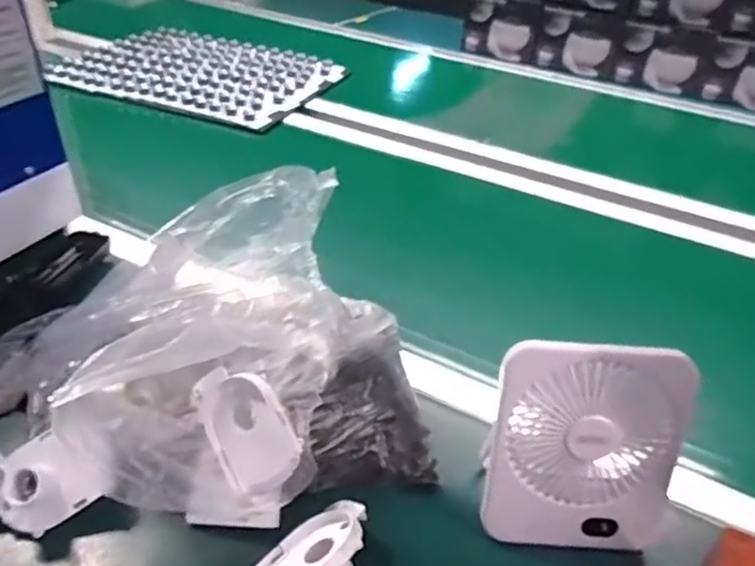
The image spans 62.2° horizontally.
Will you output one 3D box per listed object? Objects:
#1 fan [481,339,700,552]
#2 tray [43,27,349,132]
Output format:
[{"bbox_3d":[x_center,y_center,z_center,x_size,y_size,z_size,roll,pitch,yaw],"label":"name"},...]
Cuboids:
[{"bbox_3d":[0.150,0.114,0.467,0.129,0.159,0.055,4,18,1],"label":"fan"},{"bbox_3d":[-0.349,-0.420,1.234,0.485,0.027,0.369,16,39,17],"label":"tray"}]

